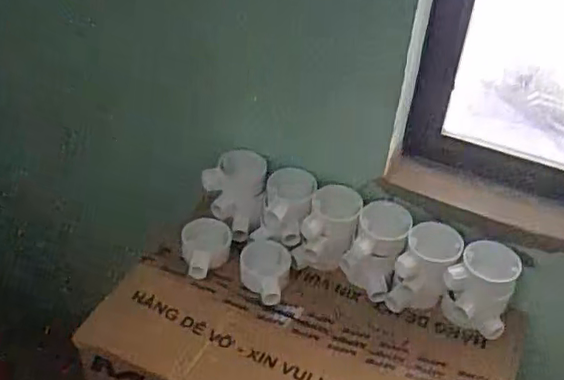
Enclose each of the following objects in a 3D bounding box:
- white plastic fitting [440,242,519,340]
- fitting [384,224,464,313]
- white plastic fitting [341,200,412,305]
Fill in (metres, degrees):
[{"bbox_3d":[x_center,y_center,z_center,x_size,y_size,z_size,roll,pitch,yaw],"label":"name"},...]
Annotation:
[{"bbox_3d":[0.239,0.122,0.739,0.081,0.102,0.067,18,40,18],"label":"white plastic fitting"},{"bbox_3d":[0.179,0.103,0.764,0.071,0.106,0.070,17,39,17],"label":"fitting"},{"bbox_3d":[0.121,0.080,0.788,0.070,0.108,0.073,17,39,17],"label":"white plastic fitting"}]

